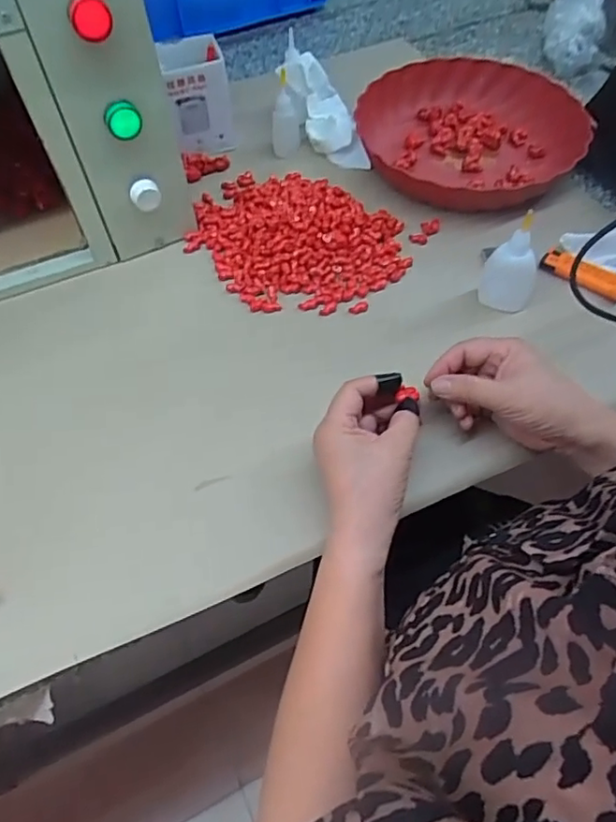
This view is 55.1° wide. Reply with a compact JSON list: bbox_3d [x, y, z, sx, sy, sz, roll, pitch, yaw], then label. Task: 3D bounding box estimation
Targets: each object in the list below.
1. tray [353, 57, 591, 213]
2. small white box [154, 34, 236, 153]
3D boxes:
[{"bbox_3d":[0.177,-0.309,0.666,0.248,0.047,0.230,-33,61,-18],"label":"tray"},{"bbox_3d":[-0.122,-0.350,0.658,0.067,0.090,0.076,-13,56,-6],"label":"small white box"}]

